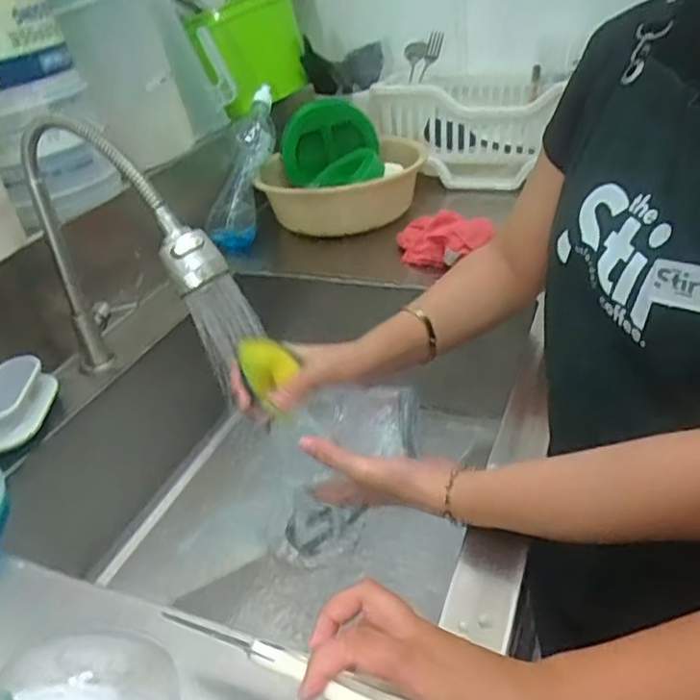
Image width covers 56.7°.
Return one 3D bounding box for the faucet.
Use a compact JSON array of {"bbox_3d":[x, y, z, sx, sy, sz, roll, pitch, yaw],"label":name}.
[{"bbox_3d":[-0.218,-0.078,0.636,0.084,0.280,0.261,-32,40,-32],"label":"faucet"}]

